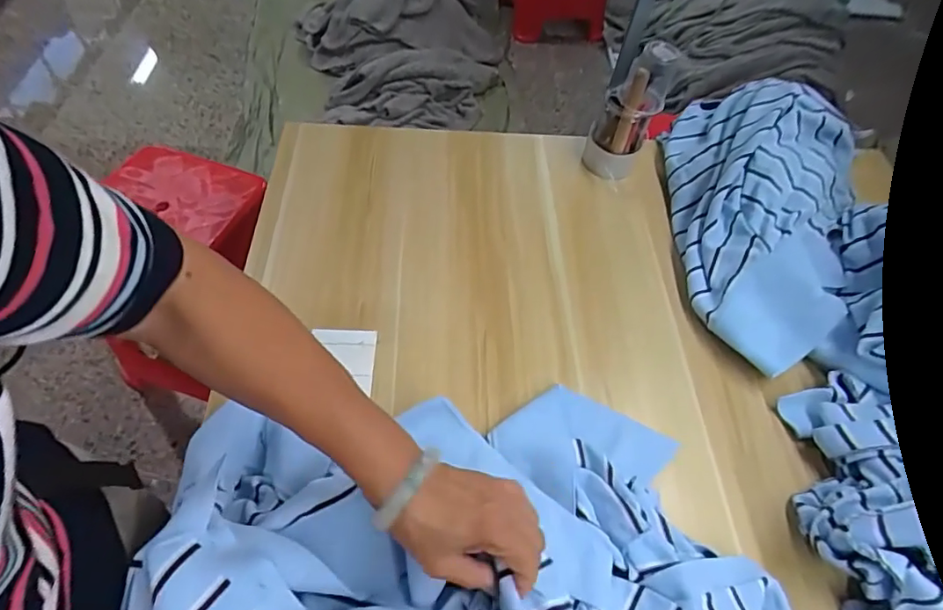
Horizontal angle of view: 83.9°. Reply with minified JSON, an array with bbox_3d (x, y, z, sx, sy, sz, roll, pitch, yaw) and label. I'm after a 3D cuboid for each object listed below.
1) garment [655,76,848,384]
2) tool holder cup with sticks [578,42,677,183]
[{"bbox_3d":[0.400,-0.151,0.711,0.263,0.124,0.475,18,56,8],"label":"garment"},{"bbox_3d":[0.221,-0.274,0.754,0.089,0.179,0.074,22,57,10],"label":"tool holder cup with sticks"}]

